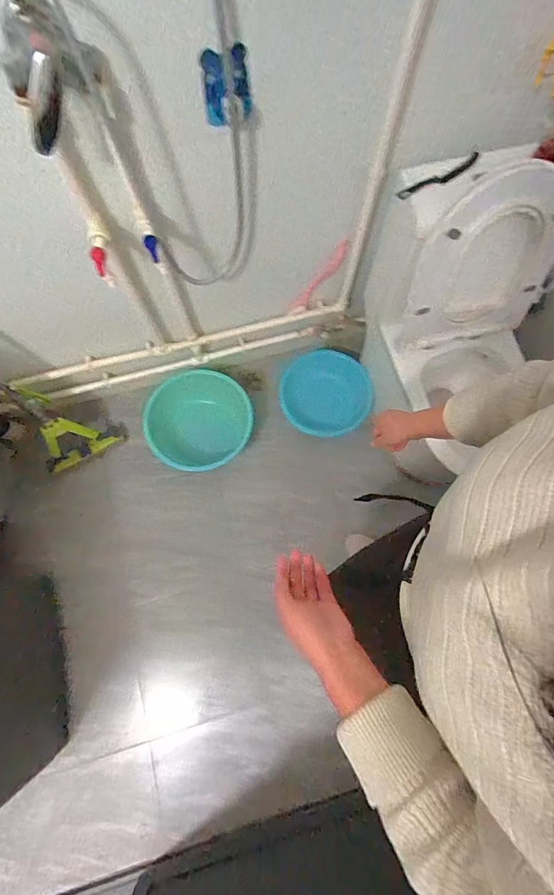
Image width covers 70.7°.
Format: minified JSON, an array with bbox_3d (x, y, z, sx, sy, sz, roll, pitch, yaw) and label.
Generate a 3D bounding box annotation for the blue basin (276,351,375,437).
[{"bbox_3d":[0.189,-0.206,1.483,0.349,0.080,0.310,-4,74,-1],"label":"blue basin"}]

